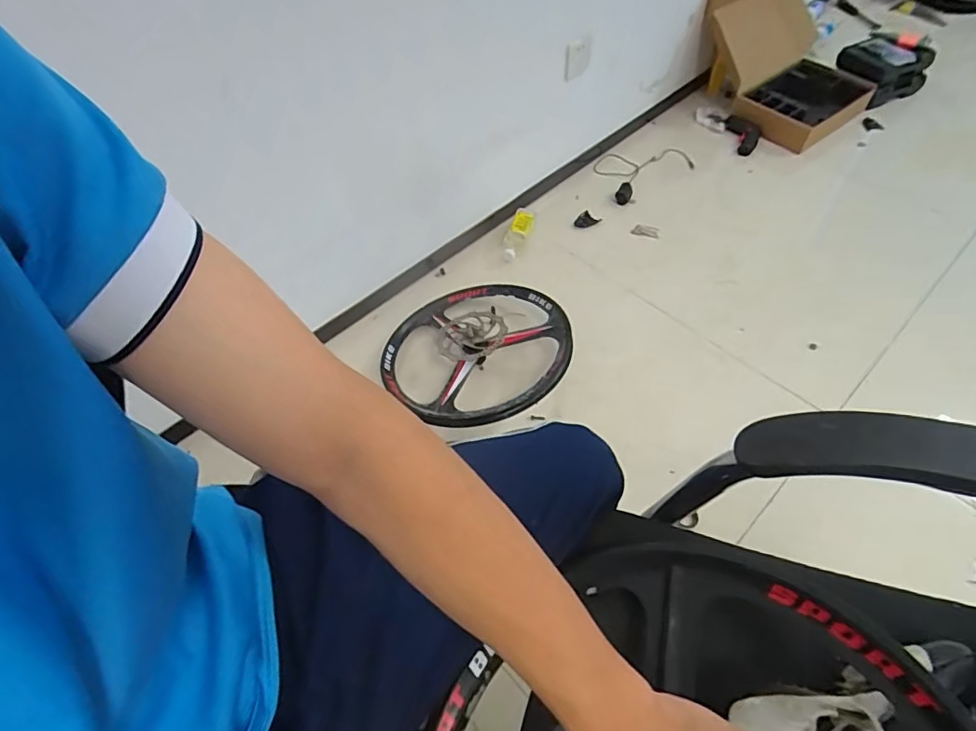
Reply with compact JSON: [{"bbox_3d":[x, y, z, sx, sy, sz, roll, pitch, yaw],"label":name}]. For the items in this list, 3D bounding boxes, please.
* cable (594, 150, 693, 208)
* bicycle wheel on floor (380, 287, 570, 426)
[{"bbox_3d":[0.465,-0.596,1.603,0.326,0.051,0.218,-28,59,-16],"label":"cable"},{"bbox_3d":[-0.027,-0.037,1.146,0.418,0.105,0.389,-1,55,2],"label":"bicycle wheel on floor"}]

